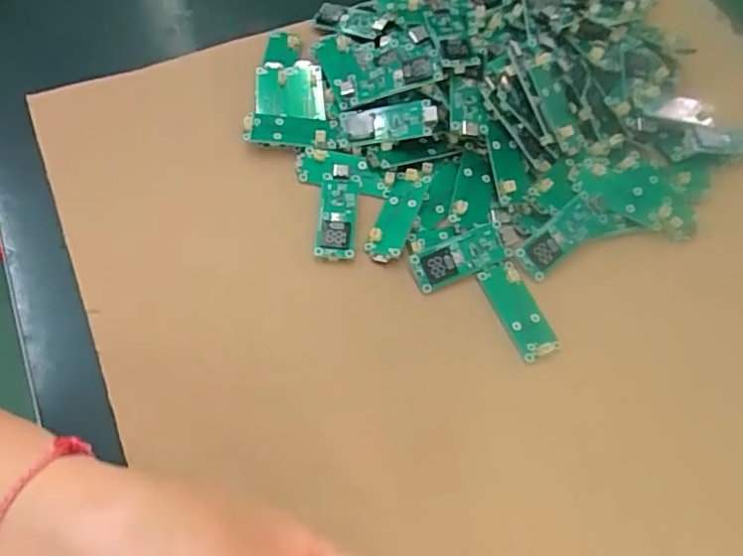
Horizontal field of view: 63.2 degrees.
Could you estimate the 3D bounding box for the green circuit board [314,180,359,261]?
[{"bbox_3d":[-0.017,-0.030,0.294,0.018,0.004,0.042,4,65,-2],"label":"green circuit board"}]

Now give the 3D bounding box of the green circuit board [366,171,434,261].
[{"bbox_3d":[0.013,-0.032,0.295,0.019,0.004,0.050,20,65,6],"label":"green circuit board"}]

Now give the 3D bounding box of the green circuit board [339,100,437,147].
[{"bbox_3d":[0.008,-0.078,0.305,0.050,0.009,0.018,-4,63,18],"label":"green circuit board"}]

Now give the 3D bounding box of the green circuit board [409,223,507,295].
[{"bbox_3d":[0.041,-0.009,0.286,0.045,0.004,0.019,-22,93,-7],"label":"green circuit board"}]

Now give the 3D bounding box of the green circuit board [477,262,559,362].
[{"bbox_3d":[0.068,0.014,0.279,0.018,0.004,0.047,-22,68,-13],"label":"green circuit board"}]

